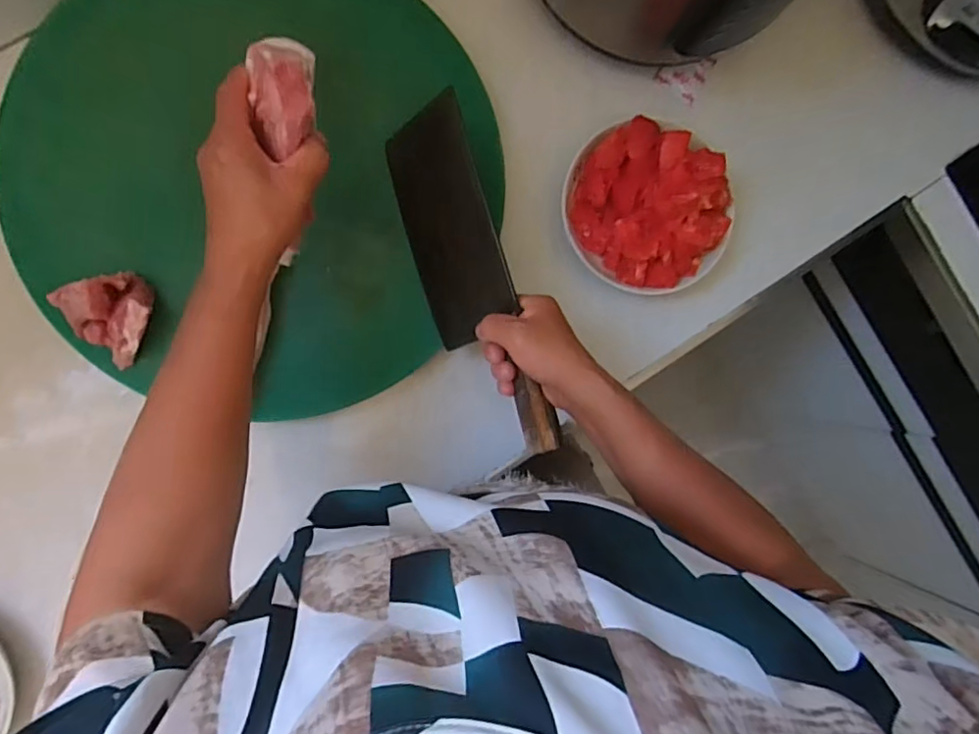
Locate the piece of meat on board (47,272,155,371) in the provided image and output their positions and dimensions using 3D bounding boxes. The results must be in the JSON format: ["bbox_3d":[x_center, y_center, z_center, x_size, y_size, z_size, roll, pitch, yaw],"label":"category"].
[{"bbox_3d":[-0.323,-0.041,0.510,0.059,0.053,0.072,-24,92,-6],"label":"piece of meat on board"}]

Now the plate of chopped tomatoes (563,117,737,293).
[{"bbox_3d":[0.160,-0.159,0.593,0.176,0.080,0.151,33,86,-5],"label":"plate of chopped tomatoes"}]

